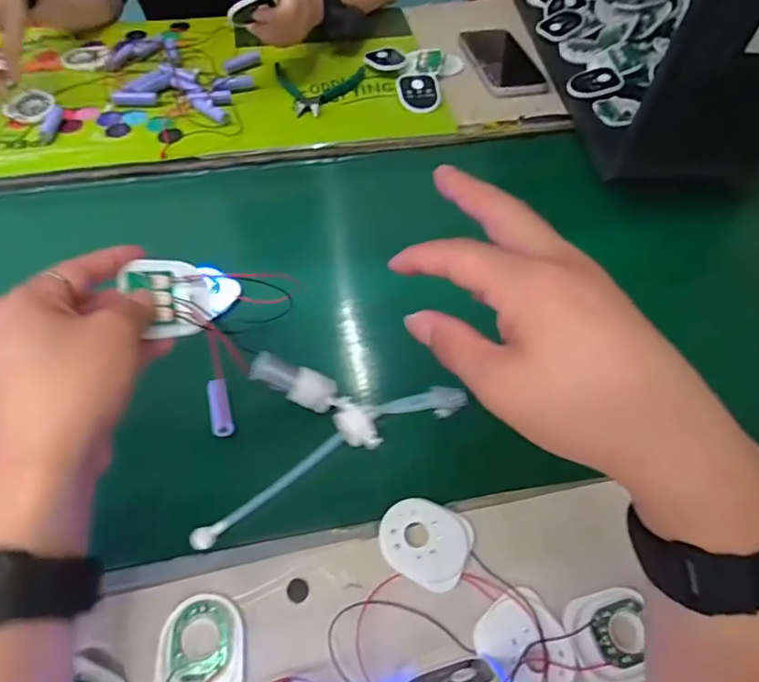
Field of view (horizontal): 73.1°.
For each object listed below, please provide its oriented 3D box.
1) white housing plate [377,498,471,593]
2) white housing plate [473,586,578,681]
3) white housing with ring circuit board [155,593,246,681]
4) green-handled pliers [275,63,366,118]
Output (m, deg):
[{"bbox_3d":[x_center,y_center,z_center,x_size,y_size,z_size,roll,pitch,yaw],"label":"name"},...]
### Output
[{"bbox_3d":[0.028,0.127,0.325,0.056,0.008,0.046,20,59,11],"label":"white housing plate"},{"bbox_3d":[0.087,0.176,0.294,0.047,0.008,0.055,-34,64,-21],"label":"white housing plate"},{"bbox_3d":[-0.102,0.178,0.292,0.047,0.009,0.058,-5,58,-5],"label":"white housing with ring circuit board"},{"bbox_3d":[-0.079,-0.307,0.619,0.110,0.012,0.111,5,57,1],"label":"green-handled pliers"}]

